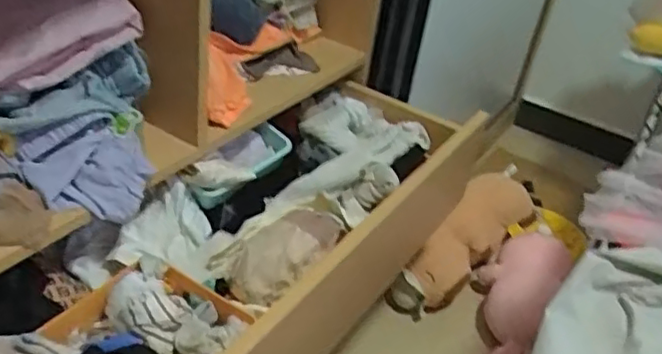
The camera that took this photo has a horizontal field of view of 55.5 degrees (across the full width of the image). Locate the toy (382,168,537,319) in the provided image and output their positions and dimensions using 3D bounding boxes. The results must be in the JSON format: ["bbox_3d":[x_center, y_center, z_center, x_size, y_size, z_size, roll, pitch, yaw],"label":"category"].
[{"bbox_3d":[0.300,0.148,1.375,0.116,0.131,0.416,33,64,34],"label":"toy"}]

